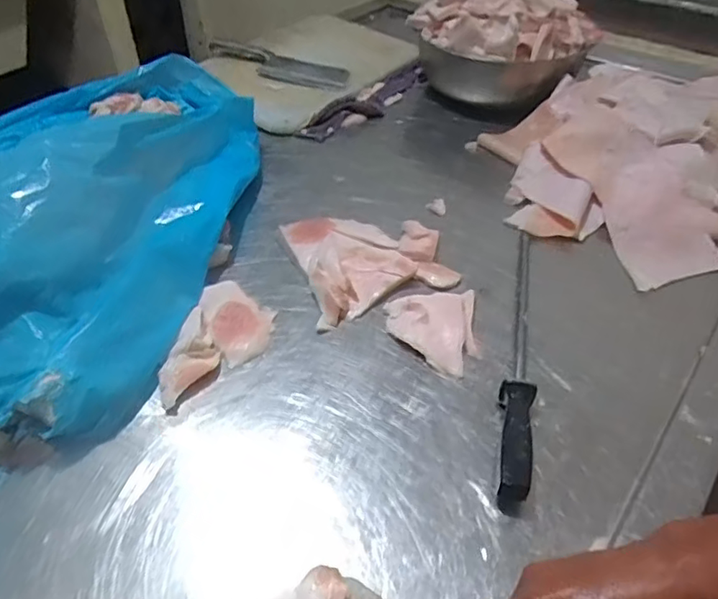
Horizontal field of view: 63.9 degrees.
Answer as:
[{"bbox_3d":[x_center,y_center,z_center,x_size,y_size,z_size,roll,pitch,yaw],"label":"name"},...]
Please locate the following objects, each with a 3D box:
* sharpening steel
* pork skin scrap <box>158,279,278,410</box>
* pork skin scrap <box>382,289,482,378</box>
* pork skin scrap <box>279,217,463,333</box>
[{"bbox_3d":[0.178,0.045,0.643,0.031,0.037,0.394,10,46,7],"label":"sharpening steel"},{"bbox_3d":[-0.157,0.045,0.641,0.092,0.027,0.172,12,46,10],"label":"pork skin scrap"},{"bbox_3d":[0.088,0.034,0.659,0.106,0.023,0.112,-2,45,-4],"label":"pork skin scrap"},{"bbox_3d":[0.014,-0.056,0.750,0.188,0.027,0.181,-13,47,-15],"label":"pork skin scrap"}]

